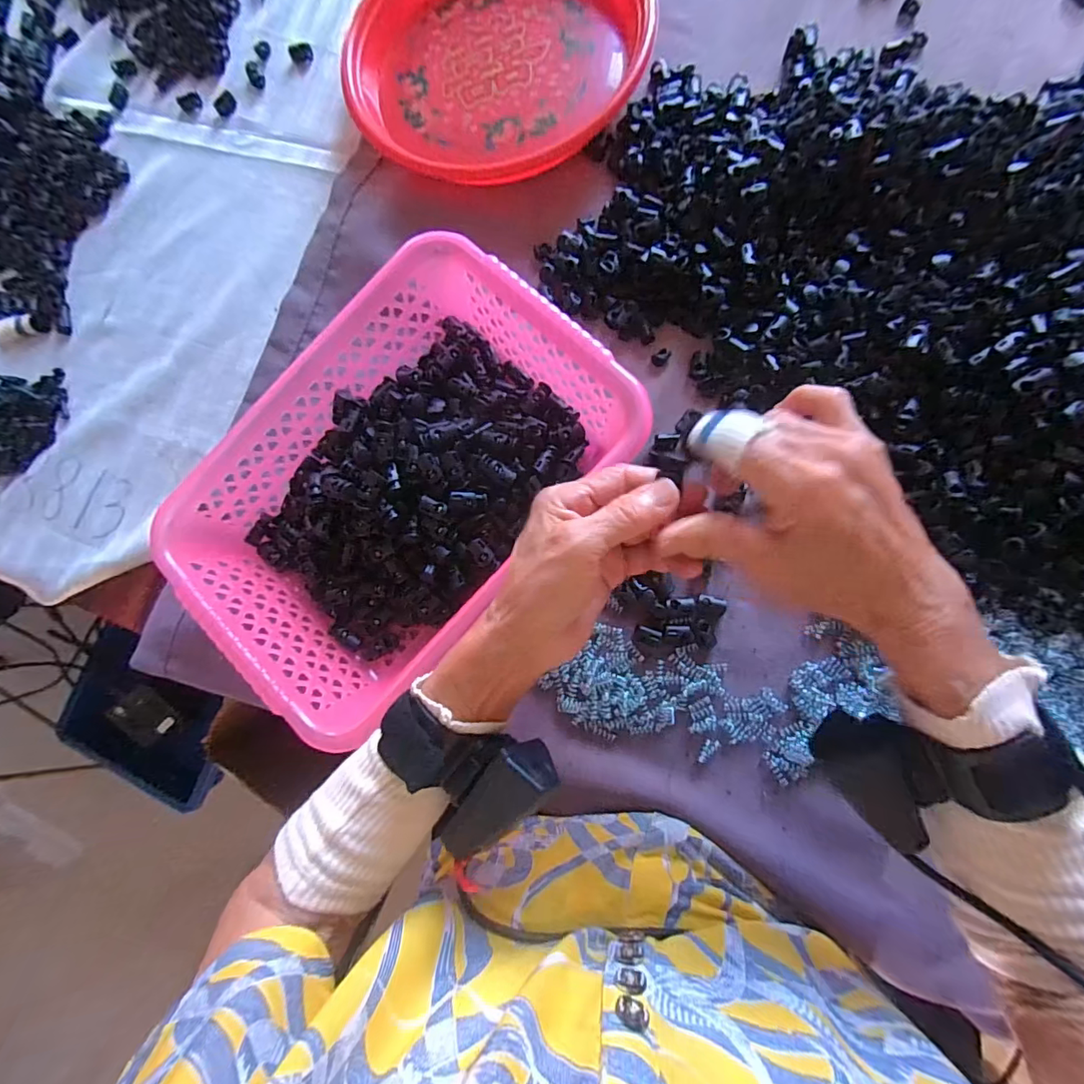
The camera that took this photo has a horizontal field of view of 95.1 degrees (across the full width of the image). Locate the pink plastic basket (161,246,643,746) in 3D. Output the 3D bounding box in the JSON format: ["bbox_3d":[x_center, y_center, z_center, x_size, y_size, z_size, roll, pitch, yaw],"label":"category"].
[{"bbox_3d":[-0.102,-0.042,0.362,0.214,0.080,0.302,44,90,9],"label":"pink plastic basket"}]

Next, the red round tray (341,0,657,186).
[{"bbox_3d":[-0.040,-0.423,0.425,0.244,0.047,0.244,-1,84,7],"label":"red round tray"}]

